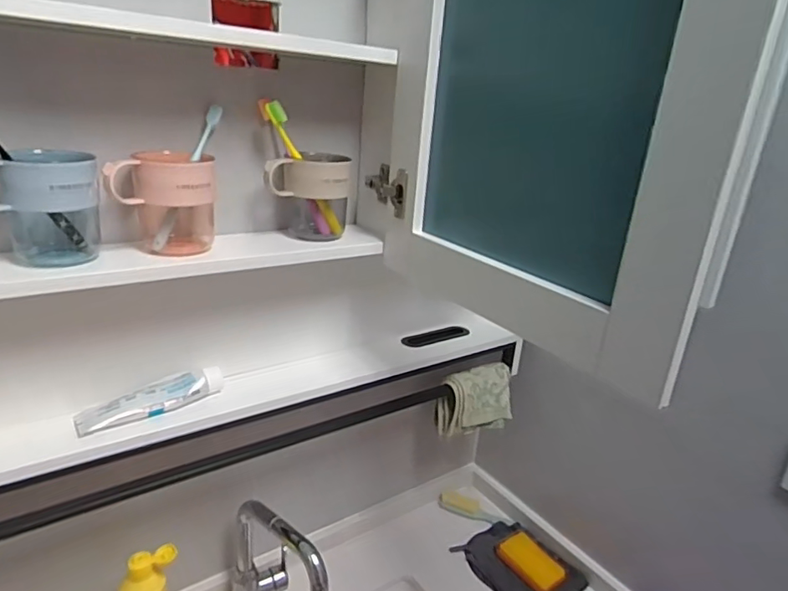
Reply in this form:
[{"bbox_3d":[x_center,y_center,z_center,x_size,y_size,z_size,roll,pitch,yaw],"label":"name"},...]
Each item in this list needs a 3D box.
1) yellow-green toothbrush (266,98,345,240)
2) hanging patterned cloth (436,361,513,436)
[{"bbox_3d":[-0.107,-0.153,0.673,0.020,0.180,0.019,-30,28,-5],"label":"yellow-green toothbrush"},{"bbox_3d":[0.141,0.182,0.939,0.133,0.099,0.064,0,22,-13],"label":"hanging patterned cloth"}]

